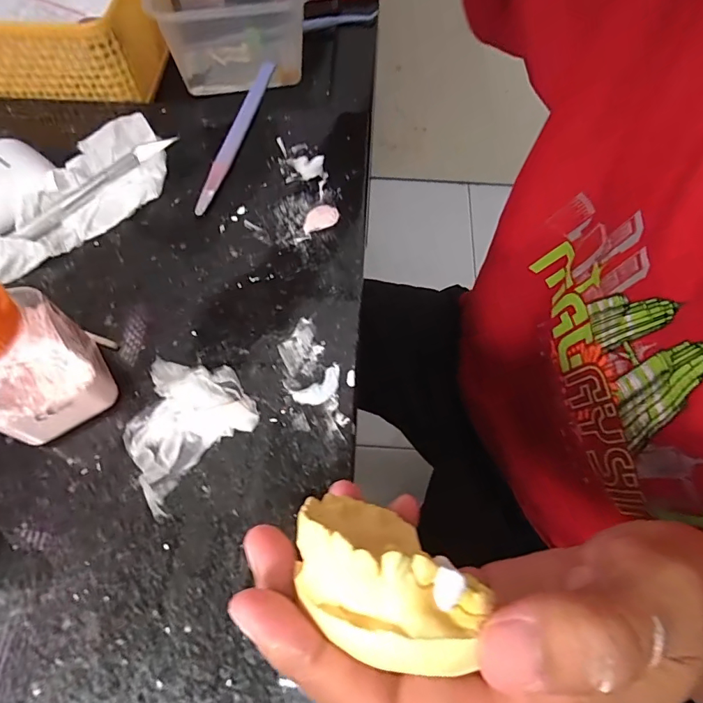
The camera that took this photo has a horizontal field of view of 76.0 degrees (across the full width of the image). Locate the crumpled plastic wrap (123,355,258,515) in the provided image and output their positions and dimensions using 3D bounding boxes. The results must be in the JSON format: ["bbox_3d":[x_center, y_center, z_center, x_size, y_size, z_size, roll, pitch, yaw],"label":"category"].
[{"bbox_3d":[-0.075,0.028,0.196,0.057,0.006,0.053,-39,70,-18],"label":"crumpled plastic wrap"}]

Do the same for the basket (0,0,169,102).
[{"bbox_3d":[-0.198,-0.231,0.307,0.140,0.056,0.129,-2,63,-2],"label":"basket"}]

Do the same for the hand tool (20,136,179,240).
[{"bbox_3d":[-0.137,-0.092,0.246,0.095,0.004,0.009,-45,101,-16],"label":"hand tool"}]

